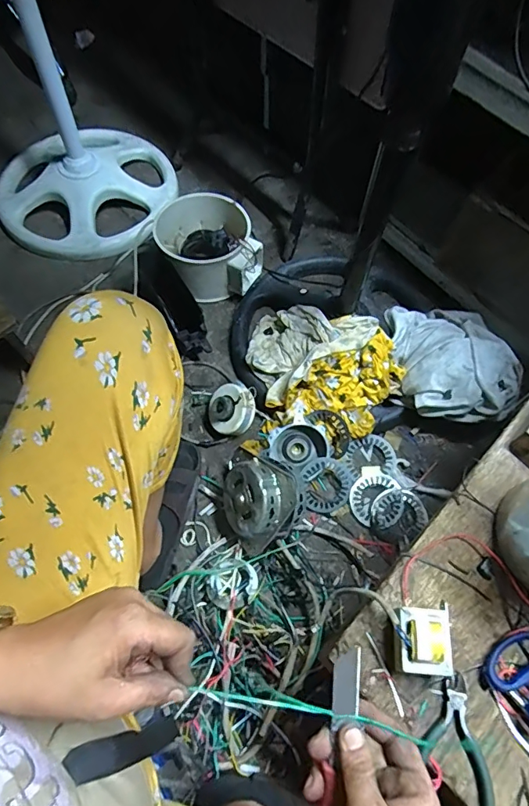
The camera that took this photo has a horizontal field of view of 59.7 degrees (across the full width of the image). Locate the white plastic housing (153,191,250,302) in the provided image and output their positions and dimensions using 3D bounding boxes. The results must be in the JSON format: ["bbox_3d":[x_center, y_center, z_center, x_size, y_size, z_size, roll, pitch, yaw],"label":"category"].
[{"bbox_3d":[-0.119,-0.342,0.976,0.191,0.124,0.191,1,64,-2],"label":"white plastic housing"}]

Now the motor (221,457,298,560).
[{"bbox_3d":[-0.007,0.159,0.725,0.071,0.145,0.156,5,75,-41],"label":"motor"}]

